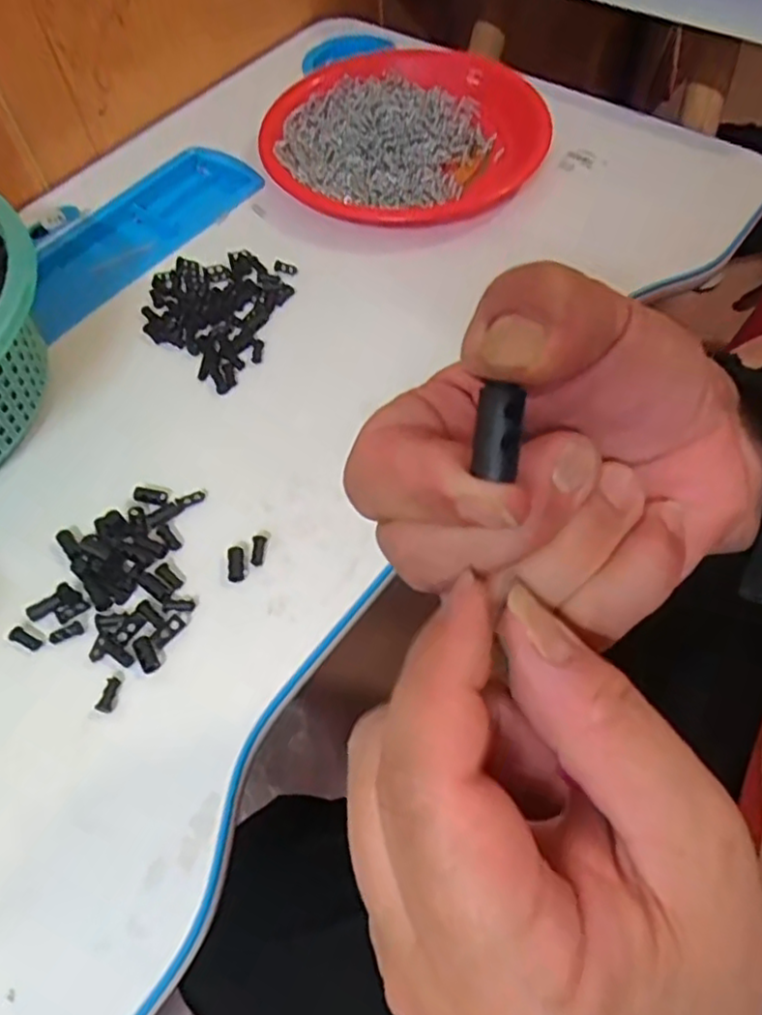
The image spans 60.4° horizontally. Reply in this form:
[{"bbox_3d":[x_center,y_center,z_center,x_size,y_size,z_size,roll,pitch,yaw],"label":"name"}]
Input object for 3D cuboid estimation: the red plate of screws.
[{"bbox_3d":[0.011,-0.307,0.524,0.214,0.036,0.217,-2,60,3],"label":"red plate of screws"}]

